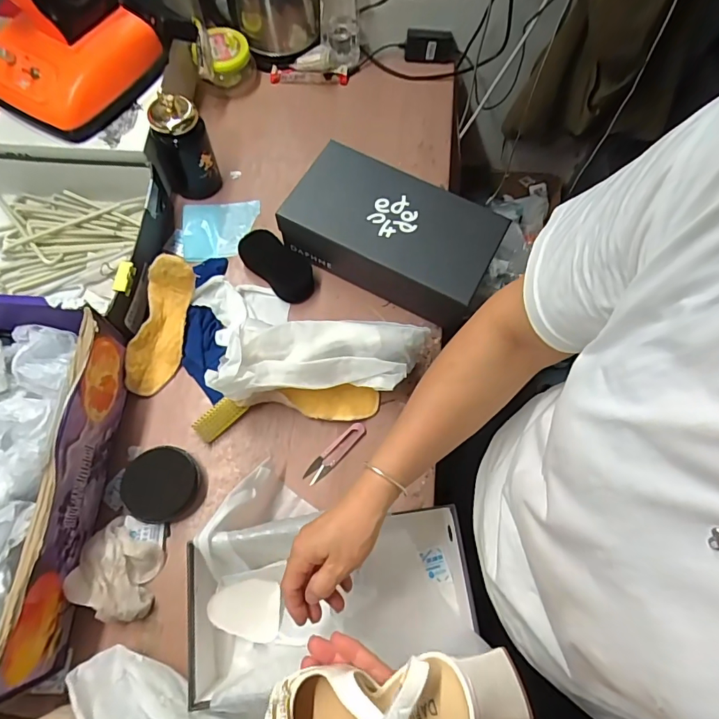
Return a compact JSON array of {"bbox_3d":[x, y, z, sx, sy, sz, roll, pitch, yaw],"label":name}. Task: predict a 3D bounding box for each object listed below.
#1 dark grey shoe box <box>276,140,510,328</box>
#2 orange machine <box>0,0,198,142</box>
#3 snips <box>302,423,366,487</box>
[{"bbox_3d":[0.049,-0.186,0.693,0.287,0.109,0.155,26,70,7],"label":"dark grey shoe box"},{"bbox_3d":[-0.392,-0.481,0.612,0.154,0.207,0.275,31,71,9],"label":"orange machine"},{"bbox_3d":[-0.032,0.127,0.627,0.103,0.008,0.023,-42,76,-16],"label":"snips"}]

